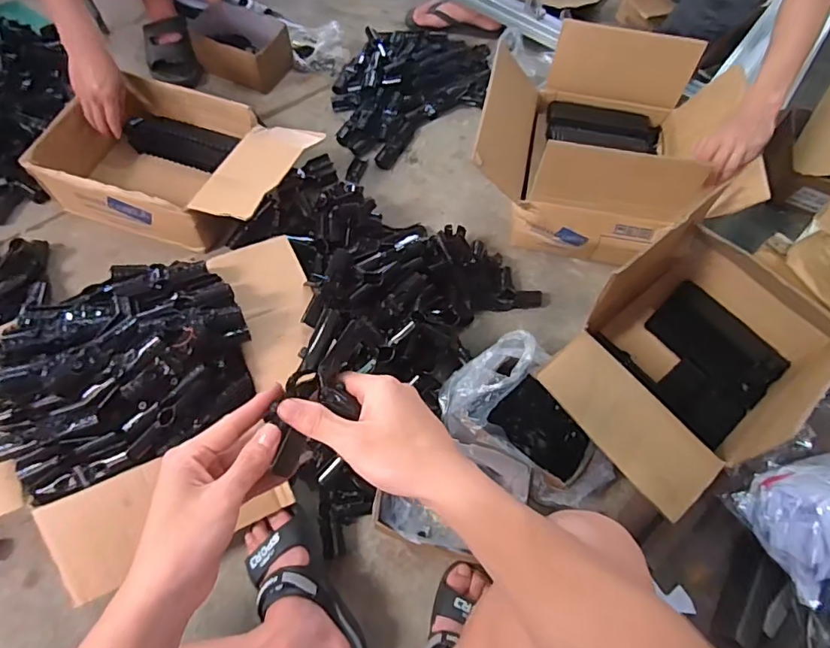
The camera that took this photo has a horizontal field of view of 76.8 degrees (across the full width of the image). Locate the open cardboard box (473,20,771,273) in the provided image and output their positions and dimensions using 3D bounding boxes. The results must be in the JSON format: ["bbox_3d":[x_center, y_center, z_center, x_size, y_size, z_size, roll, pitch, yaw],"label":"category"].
[{"bbox_3d":[0.347,-0.338,0.990,0.443,0.228,0.349,12,63,2],"label":"open cardboard box"}]

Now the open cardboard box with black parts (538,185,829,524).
[{"bbox_3d":[0.427,0.051,0.827,0.464,0.264,0.289,-35,70,-19],"label":"open cardboard box with black parts"}]

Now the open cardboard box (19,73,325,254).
[{"bbox_3d":[-0.438,-0.314,1.000,0.449,0.131,0.306,19,64,6],"label":"open cardboard box"}]

